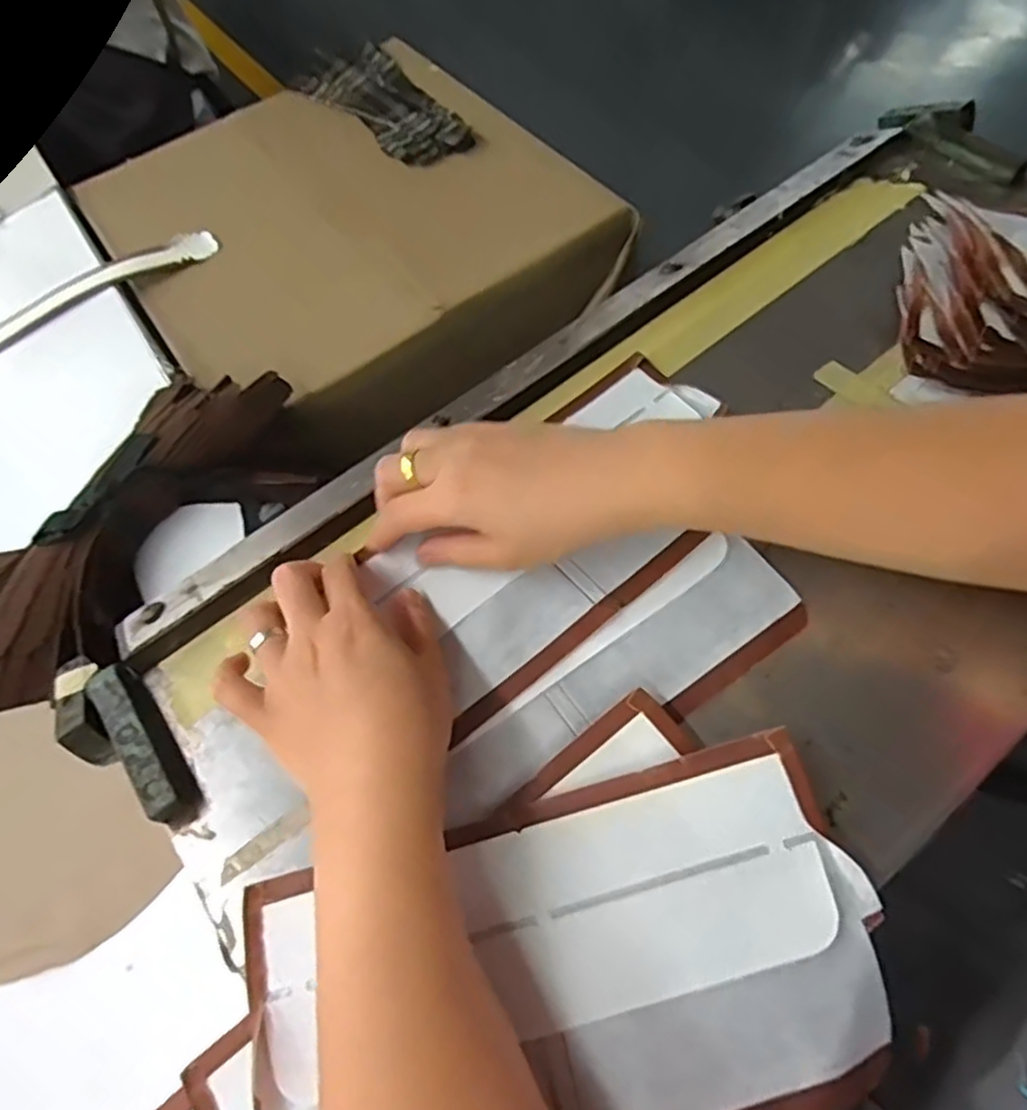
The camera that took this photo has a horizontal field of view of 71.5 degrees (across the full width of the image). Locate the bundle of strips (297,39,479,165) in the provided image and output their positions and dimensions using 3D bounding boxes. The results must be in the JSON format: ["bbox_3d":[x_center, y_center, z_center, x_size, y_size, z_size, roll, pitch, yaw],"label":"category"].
[{"bbox_3d":[-0.151,-0.522,0.825,0.106,0.021,0.266,-31,62,-11],"label":"bundle of strips"}]

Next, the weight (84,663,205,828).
[{"bbox_3d":[-0.170,0.086,0.328,0.021,0.014,0.083,-36,63,-14],"label":"weight"}]

